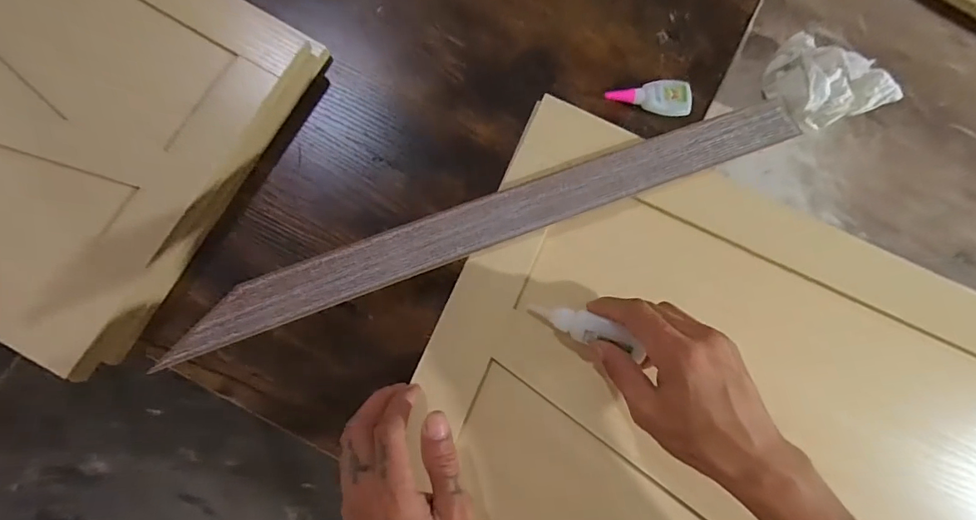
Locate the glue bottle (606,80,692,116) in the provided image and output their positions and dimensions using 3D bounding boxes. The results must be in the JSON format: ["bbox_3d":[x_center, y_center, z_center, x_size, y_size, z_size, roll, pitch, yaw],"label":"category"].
[{"bbox_3d":[0.186,-0.187,0.545,0.099,0.018,0.040,1,82,-4],"label":"glue bottle"}]

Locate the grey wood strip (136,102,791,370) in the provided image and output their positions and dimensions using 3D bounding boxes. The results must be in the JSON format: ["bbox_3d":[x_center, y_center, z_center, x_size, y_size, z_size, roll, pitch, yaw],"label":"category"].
[{"bbox_3d":[0.012,-0.033,0.377,0.516,0.012,0.040,-20,84,-6],"label":"grey wood strip"}]

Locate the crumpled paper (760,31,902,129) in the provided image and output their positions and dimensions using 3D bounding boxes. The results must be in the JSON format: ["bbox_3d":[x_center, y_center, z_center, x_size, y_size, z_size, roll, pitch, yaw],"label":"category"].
[{"bbox_3d":[0.388,-0.199,0.537,0.132,0.063,0.110,33,82,1],"label":"crumpled paper"}]

